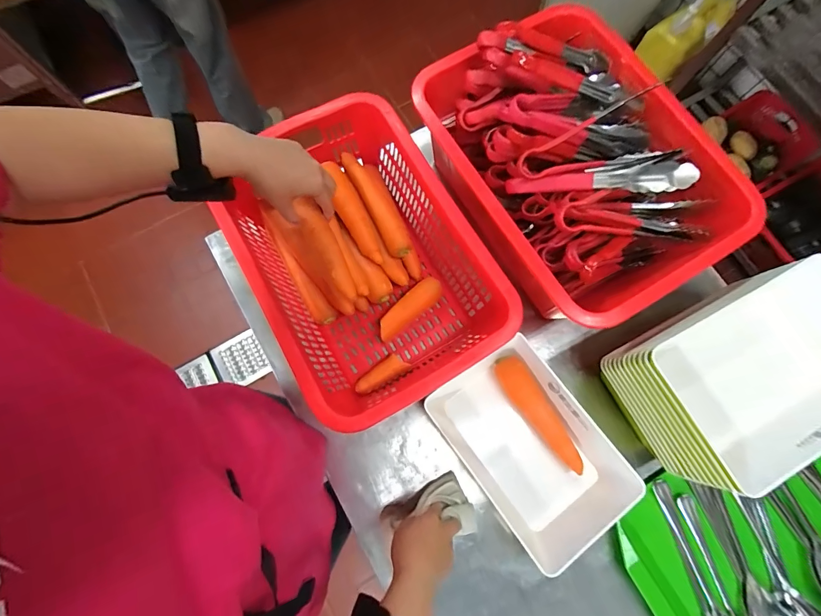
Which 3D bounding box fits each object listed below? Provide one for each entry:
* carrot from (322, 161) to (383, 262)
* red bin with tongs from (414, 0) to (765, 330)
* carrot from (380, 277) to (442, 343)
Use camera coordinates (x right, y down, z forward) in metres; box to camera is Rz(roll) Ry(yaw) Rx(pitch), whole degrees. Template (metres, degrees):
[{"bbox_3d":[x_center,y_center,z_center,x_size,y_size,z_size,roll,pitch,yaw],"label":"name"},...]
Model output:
[{"bbox_3d":[-0.095,-0.154,0.590,0.049,0.052,0.183,-26,104,-8],"label":"carrot"},{"bbox_3d":[0.263,-0.232,0.588,0.353,0.184,0.479,-29,79,-8],"label":"red bin with tongs"},{"bbox_3d":[-0.003,0.003,0.622,0.133,0.042,0.046,-39,80,-10],"label":"carrot"}]

